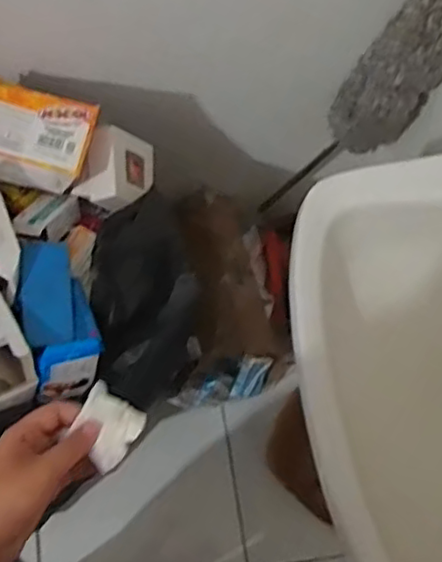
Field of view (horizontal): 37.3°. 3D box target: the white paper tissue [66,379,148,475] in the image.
[{"bbox_3d":[-0.085,0.109,0.482,0.050,0.012,0.051,34,88,24],"label":"white paper tissue"}]

